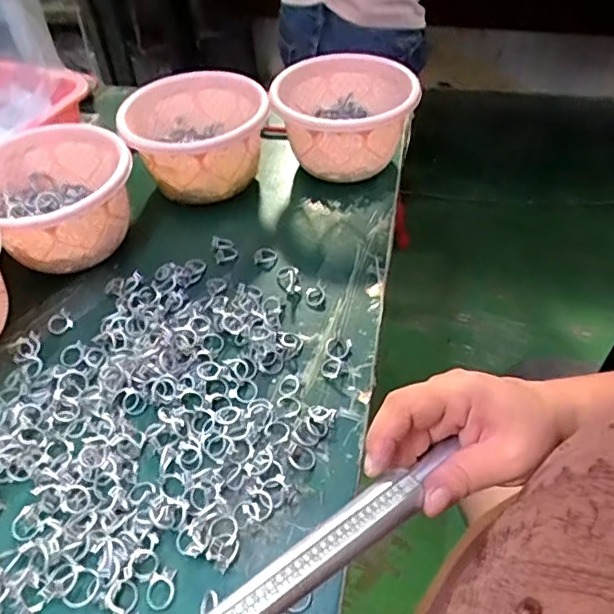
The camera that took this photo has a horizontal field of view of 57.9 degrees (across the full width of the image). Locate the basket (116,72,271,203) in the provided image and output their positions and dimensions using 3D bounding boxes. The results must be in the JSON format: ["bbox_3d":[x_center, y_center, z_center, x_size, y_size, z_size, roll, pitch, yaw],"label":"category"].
[{"bbox_3d":[-0.112,-0.170,0.568,0.133,0.091,0.123,-13,47,-8],"label":"basket"}]

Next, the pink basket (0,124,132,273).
[{"bbox_3d":[-0.230,-0.100,0.517,0.132,0.081,0.135,36,58,29],"label":"pink basket"}]

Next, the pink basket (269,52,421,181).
[{"bbox_3d":[0.034,-0.189,0.574,0.130,0.105,0.118,-6,46,-2],"label":"pink basket"}]

